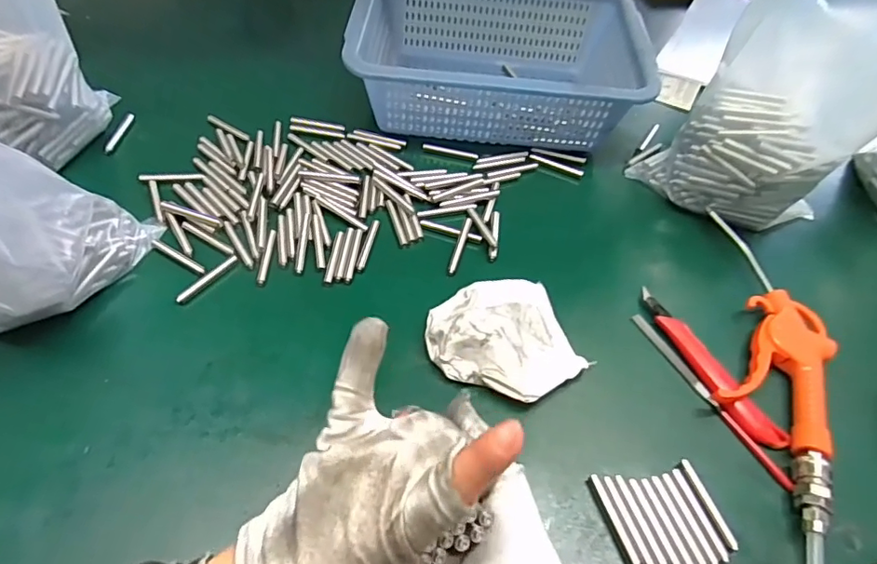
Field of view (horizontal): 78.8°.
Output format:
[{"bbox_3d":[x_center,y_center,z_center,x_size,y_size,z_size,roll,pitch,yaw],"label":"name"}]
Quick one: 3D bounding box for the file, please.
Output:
[{"bbox_3d":[0.202,0.083,0.401,0.010,0.009,0.155,-21,57,-21],"label":"file"}]

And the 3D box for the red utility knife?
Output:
[{"bbox_3d":[0.204,0.062,0.411,0.025,0.013,0.148,-19,56,-19],"label":"red utility knife"}]

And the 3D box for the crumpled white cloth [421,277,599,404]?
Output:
[{"bbox_3d":[0.052,0.042,0.405,0.108,0.030,0.102,-24,58,-22],"label":"crumpled white cloth"}]

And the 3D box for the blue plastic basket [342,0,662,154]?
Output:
[{"bbox_3d":[0.066,-0.258,0.609,0.309,0.092,0.227,5,52,-2],"label":"blue plastic basket"}]

